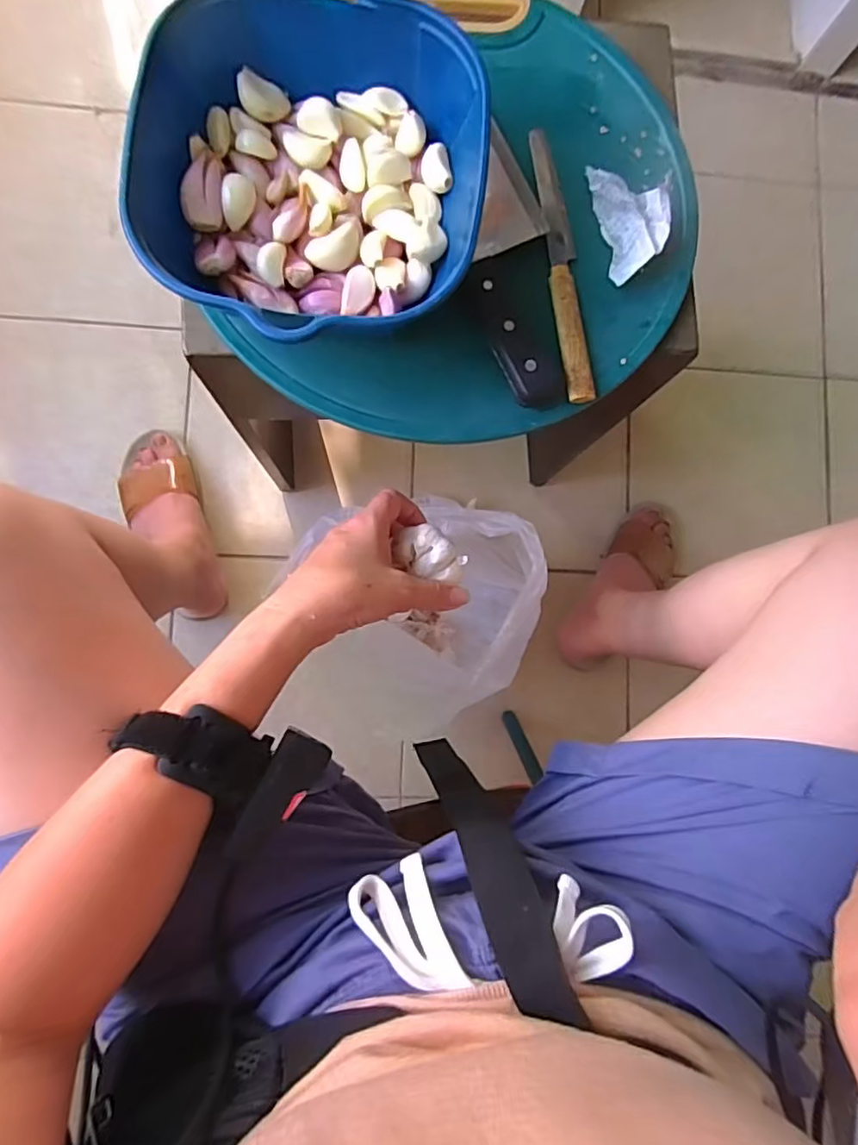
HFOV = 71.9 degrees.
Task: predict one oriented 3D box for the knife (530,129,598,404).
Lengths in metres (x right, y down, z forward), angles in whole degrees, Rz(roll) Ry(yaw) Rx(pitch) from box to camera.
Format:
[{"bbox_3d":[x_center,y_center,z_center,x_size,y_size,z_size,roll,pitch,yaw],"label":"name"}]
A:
[{"bbox_3d":[0.090,-0.207,0.395,0.021,0.015,0.193,-5,86,-6],"label":"knife"}]

